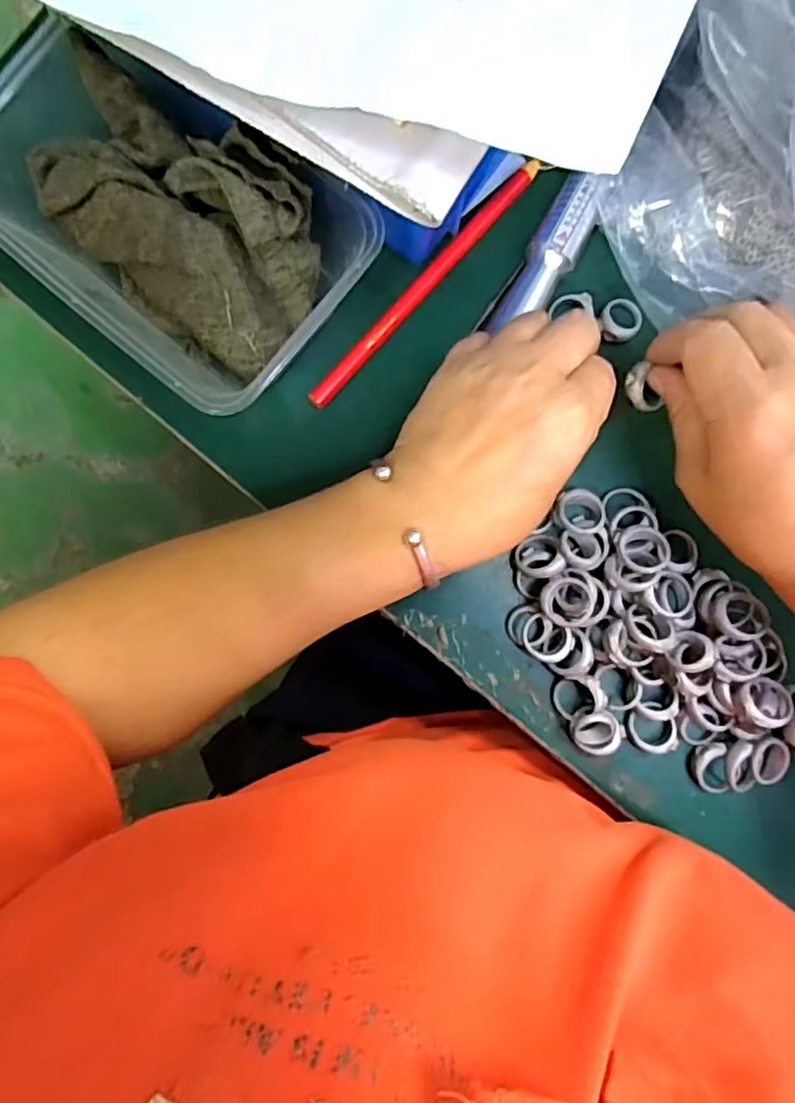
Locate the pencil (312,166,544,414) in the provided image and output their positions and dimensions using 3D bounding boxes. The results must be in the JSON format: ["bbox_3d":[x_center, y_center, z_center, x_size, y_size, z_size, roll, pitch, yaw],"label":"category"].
[{"bbox_3d":[0.013,-0.130,0.299,0.009,0.005,0.156,43,90,1],"label":"pencil"}]

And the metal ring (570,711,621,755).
[{"bbox_3d":[0.097,0.088,0.296,0.024,0.010,0.024,0,89,0],"label":"metal ring"}]

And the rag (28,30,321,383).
[{"bbox_3d":[-0.095,-0.141,0.262,0.119,0.050,0.080,30,89,1],"label":"rag"}]

